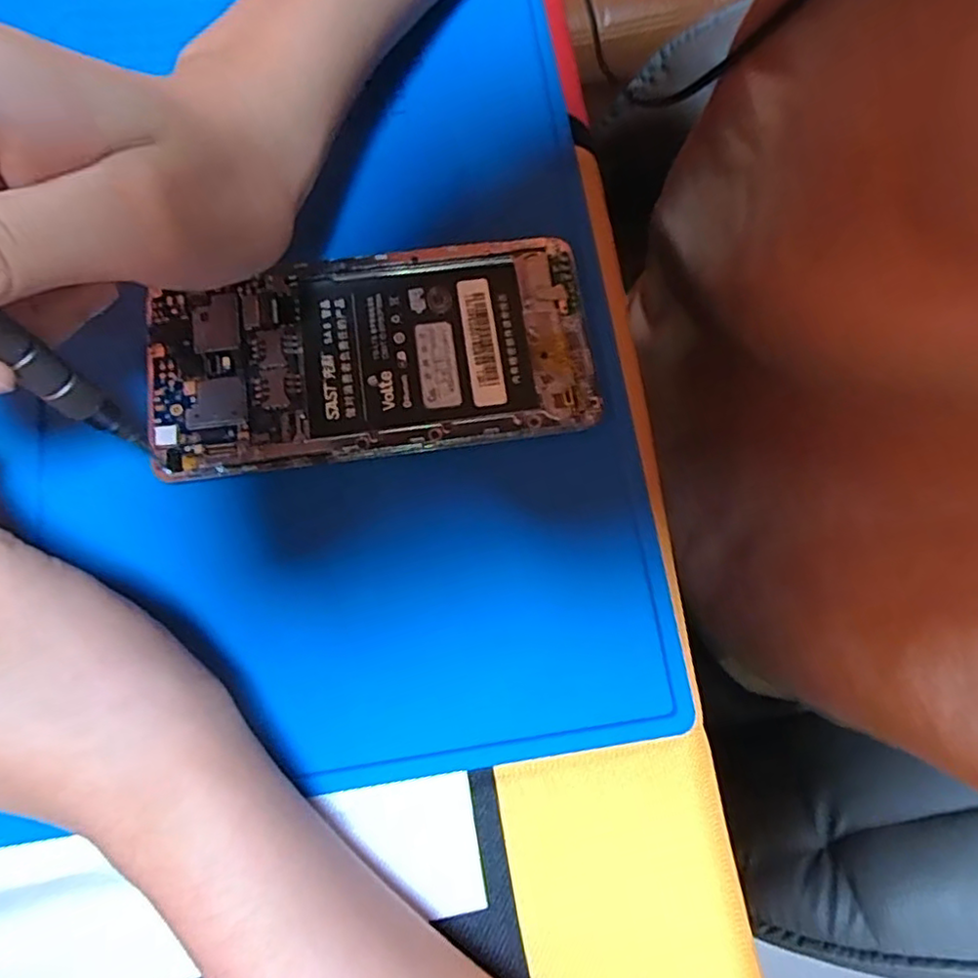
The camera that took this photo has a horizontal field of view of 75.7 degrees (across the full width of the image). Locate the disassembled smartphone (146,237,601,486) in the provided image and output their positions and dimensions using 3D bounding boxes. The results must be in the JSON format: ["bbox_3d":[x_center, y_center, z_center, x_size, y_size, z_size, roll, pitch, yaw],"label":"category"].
[{"bbox_3d":[-0.037,-0.043,0.206,0.139,0.009,0.069,-9,76,-4],"label":"disassembled smartphone"}]

